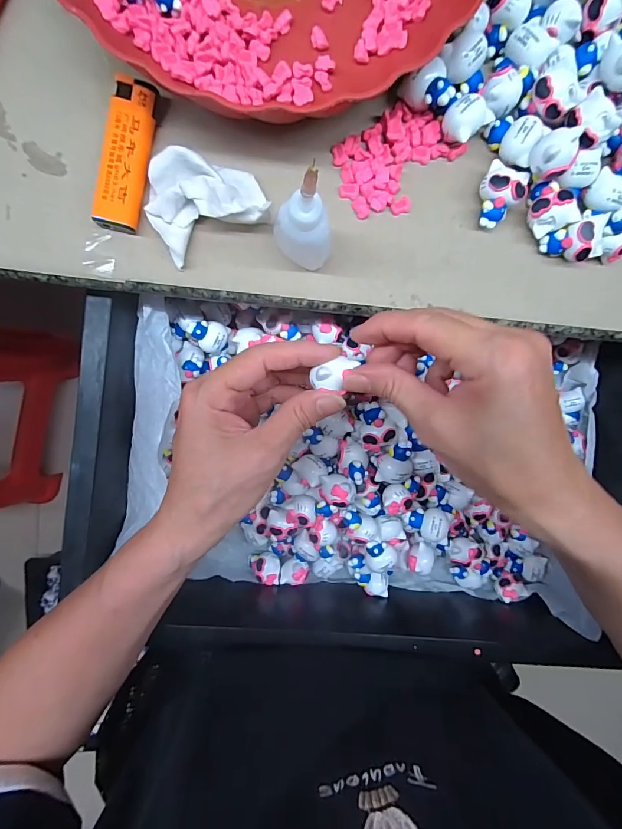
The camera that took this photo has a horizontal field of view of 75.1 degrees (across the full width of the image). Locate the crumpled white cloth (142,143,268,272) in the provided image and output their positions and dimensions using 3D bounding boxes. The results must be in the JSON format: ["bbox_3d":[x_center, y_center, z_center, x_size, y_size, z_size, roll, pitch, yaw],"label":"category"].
[{"bbox_3d":[-0.063,-0.127,0.236,0.065,0.023,0.055,-27,97,-2],"label":"crumpled white cloth"}]

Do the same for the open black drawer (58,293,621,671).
[{"bbox_3d":[0.054,0.060,0.335,0.442,0.092,0.269,6,95,-6],"label":"open black drawer"}]

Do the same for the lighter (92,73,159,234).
[{"bbox_3d":[-0.106,-0.148,0.233,0.024,0.011,0.080,10,94,-6],"label":"lighter"}]

